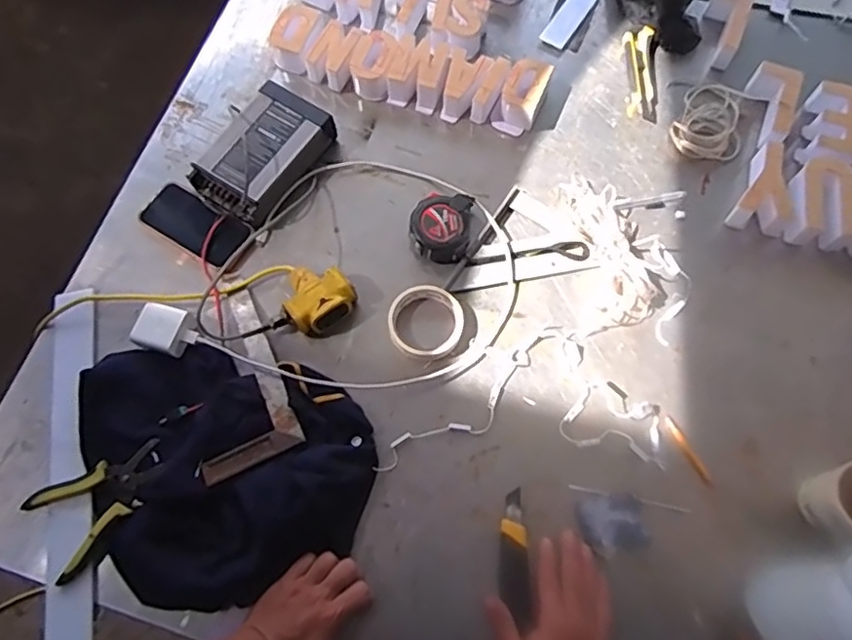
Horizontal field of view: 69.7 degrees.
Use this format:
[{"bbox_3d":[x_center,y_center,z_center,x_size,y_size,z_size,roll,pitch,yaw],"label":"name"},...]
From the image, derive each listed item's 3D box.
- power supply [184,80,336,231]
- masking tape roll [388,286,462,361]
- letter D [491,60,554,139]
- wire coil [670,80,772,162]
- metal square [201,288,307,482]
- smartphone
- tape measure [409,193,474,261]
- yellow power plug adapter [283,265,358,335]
[{"bbox_3d":[-0.215,-0.221,0.819,0.117,0.050,0.186,33,72,13],"label":"power supply"},{"bbox_3d":[-0.001,0.003,0.738,0.089,0.022,0.091,0,68,1],"label":"masking tape roll"},{"bbox_3d":[0.136,-0.312,0.853,0.060,0.045,0.091,22,70,9],"label":"letter D"},{"bbox_3d":[0.397,-0.277,0.841,0.092,0.018,0.130,27,71,11],"label":"wire coil"},{"bbox_3d":[-0.218,0.065,0.706,0.108,0.034,0.220,-19,69,-7],"label":"metal square"},{"bbox_3d":[-0.302,-0.124,0.797,0.147,0.012,0.066,30,80,16],"label":"smartphone"},{"bbox_3d":[0.019,-0.117,0.783,0.080,0.040,0.090,7,68,3],"label":"tape measure"},{"bbox_3d":[-0.134,-0.029,0.749,0.082,0.044,0.084,-34,72,-12],"label":"yellow power plug adapter"}]

